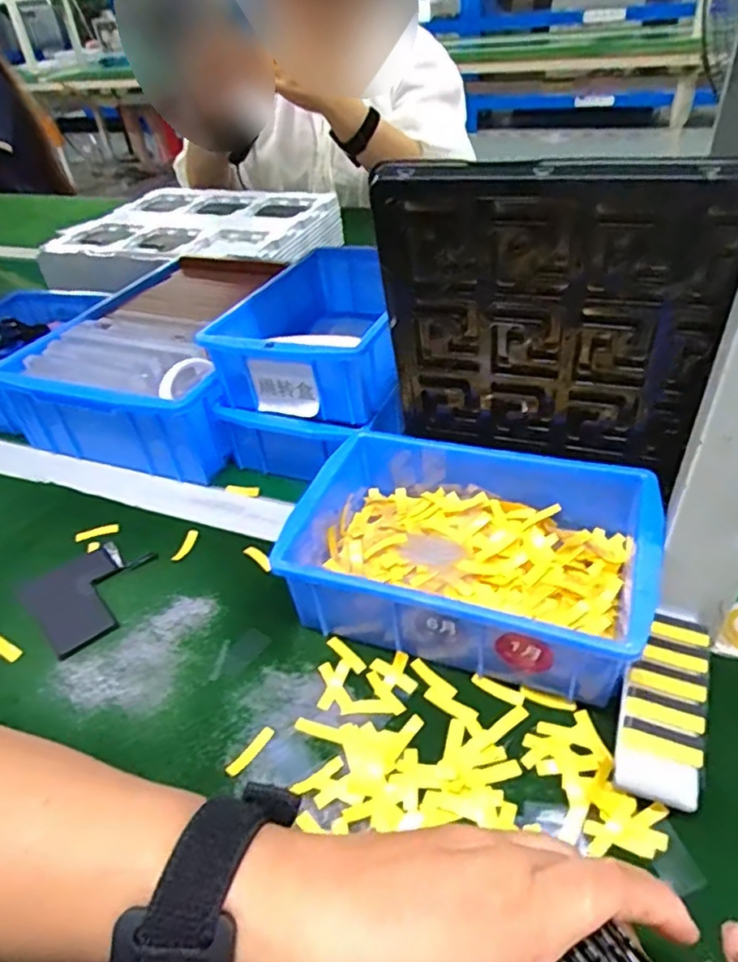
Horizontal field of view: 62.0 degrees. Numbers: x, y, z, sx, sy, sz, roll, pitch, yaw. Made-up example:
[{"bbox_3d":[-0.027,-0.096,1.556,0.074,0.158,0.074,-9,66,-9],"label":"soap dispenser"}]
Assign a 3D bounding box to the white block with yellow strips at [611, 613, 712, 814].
[{"bbox_3d":[0.143,0.112,0.301,0.036,0.032,0.089,12,43,22],"label":"white block with yellow strips"}]

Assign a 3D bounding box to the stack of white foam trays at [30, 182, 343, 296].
[{"bbox_3d":[-0.225,-0.342,0.878,0.362,0.073,0.238,12,43,20],"label":"stack of white foam trays"}]

